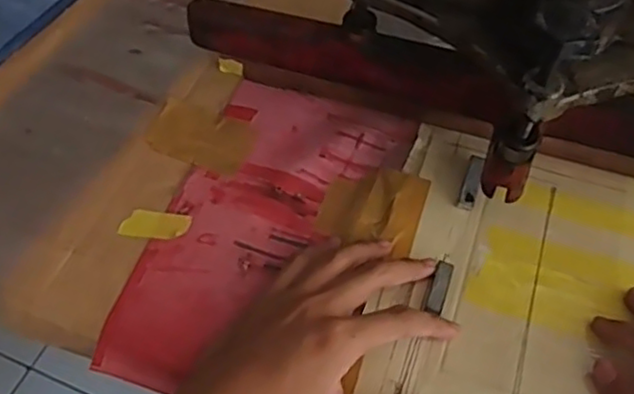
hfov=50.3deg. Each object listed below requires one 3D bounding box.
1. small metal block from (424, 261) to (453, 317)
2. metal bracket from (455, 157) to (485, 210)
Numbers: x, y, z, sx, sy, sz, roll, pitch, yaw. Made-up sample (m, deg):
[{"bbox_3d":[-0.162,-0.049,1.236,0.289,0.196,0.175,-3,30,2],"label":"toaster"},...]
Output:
[{"bbox_3d":[0.076,0.056,0.415,0.011,0.007,0.036,20,55,13],"label":"small metal block"},{"bbox_3d":[0.106,-0.010,0.461,0.012,0.008,0.045,18,55,12],"label":"metal bracket"}]

